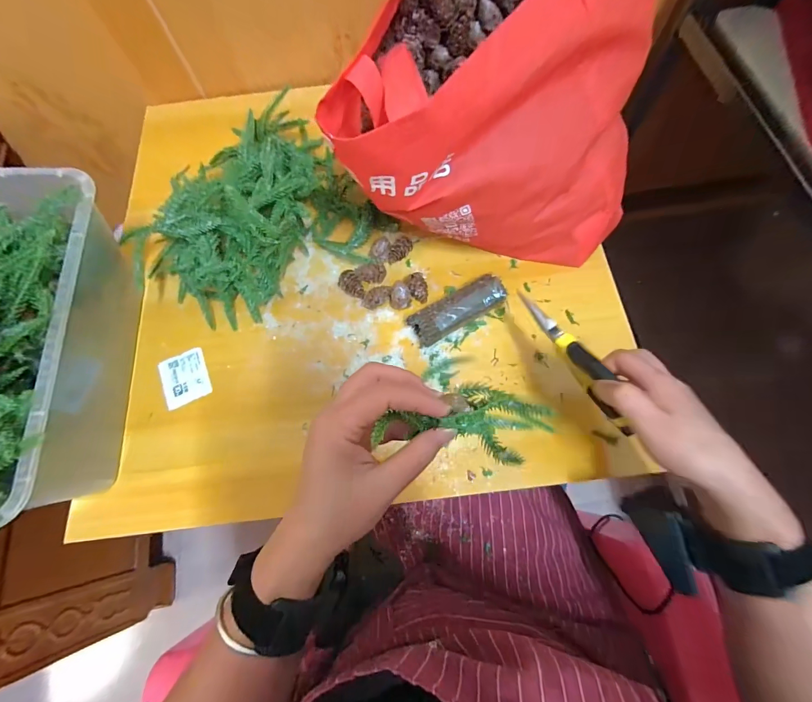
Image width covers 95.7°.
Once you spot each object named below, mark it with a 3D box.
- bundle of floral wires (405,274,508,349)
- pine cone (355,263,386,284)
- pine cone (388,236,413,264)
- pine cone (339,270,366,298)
[{"bbox_3d":[0.058,-0.045,0.404,0.109,0.026,0.038,-31,73,-9],"label":"bundle of floral wires"},{"bbox_3d":[-0.040,-0.091,0.426,0.035,0.021,0.022,9,71,4],"label":"pine cone"},{"bbox_3d":[-0.006,-0.119,0.434,0.019,0.021,0.033,31,74,11],"label":"pine cone"},{"bbox_3d":[-0.061,-0.076,0.421,0.021,0.014,0.034,-42,75,-12],"label":"pine cone"}]

